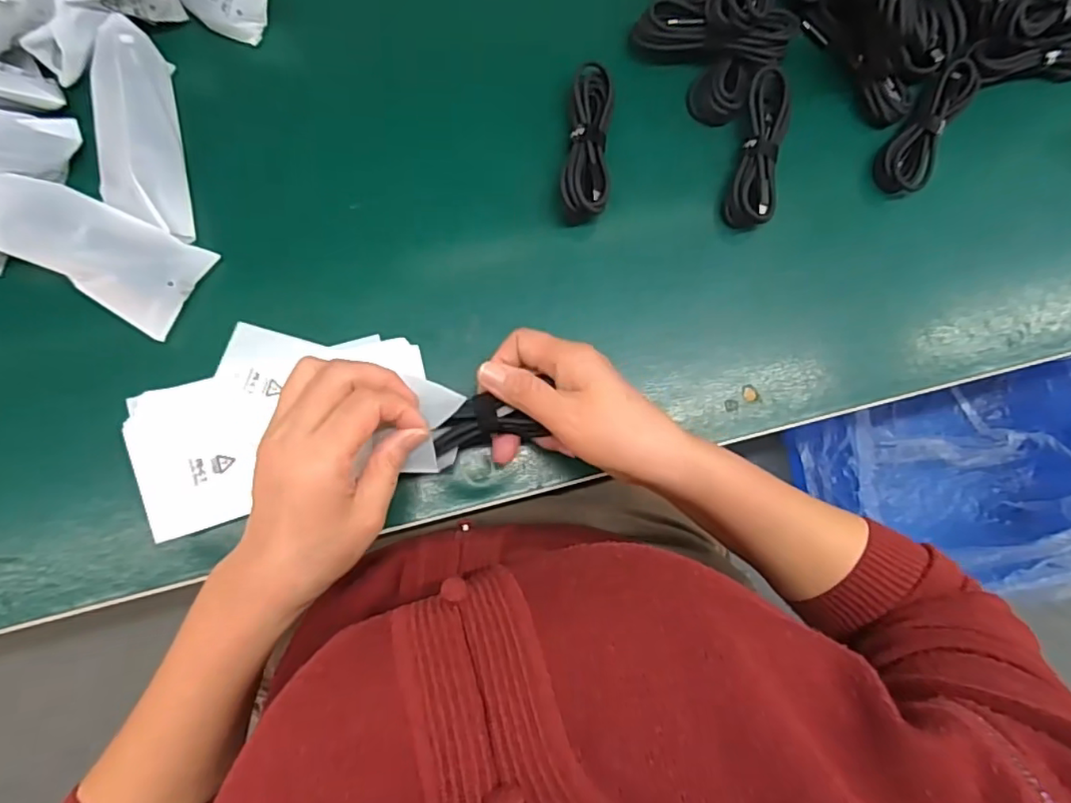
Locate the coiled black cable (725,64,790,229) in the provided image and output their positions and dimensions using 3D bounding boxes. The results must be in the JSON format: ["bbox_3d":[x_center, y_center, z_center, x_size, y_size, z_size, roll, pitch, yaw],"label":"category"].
[{"bbox_3d":[0.162,-0.185,0.428,0.034,0.025,0.112,13,82,-4],"label":"coiled black cable"}]

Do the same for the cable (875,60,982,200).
[{"bbox_3d":[0.298,-0.205,0.442,0.036,0.018,0.117,38,81,0],"label":"cable"}]

